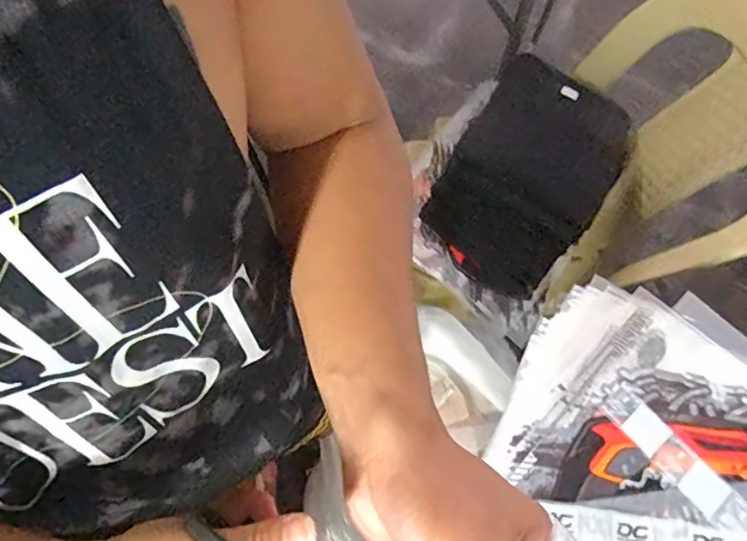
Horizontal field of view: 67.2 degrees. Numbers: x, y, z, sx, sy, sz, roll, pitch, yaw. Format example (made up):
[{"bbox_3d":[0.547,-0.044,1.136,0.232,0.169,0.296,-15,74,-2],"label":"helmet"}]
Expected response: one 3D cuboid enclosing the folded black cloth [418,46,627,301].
[{"bbox_3d":[0.249,-0.158,0.921,0.239,0.119,0.361,35,73,9],"label":"folded black cloth"}]

